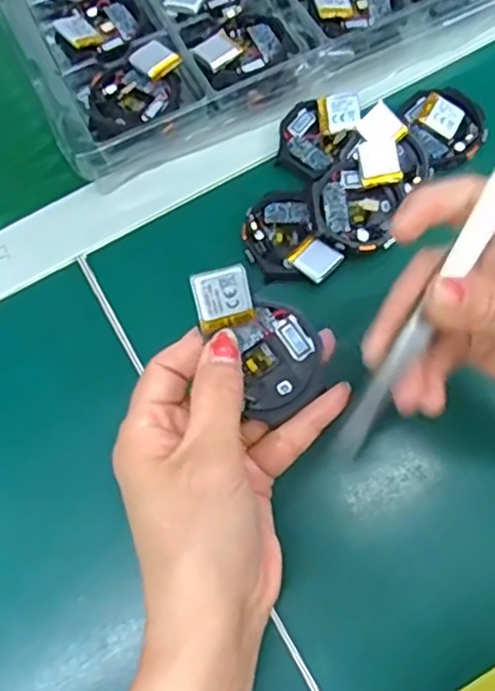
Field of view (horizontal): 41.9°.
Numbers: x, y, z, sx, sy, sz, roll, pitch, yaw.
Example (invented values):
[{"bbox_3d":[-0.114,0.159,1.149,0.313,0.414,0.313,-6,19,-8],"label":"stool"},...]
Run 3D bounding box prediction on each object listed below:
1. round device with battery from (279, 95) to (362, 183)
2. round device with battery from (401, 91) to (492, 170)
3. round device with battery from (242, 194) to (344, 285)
[{"bbox_3d":[0.040,-0.121,0.367,0.041,0.015,0.052,14,73,8],"label":"round device with battery"},{"bbox_3d":[0.113,-0.127,0.369,0.039,0.012,0.049,-28,72,-6],"label":"round device with battery"},{"bbox_3d":[0.021,-0.057,0.350,0.041,0.016,0.057,-23,72,-5],"label":"round device with battery"}]

